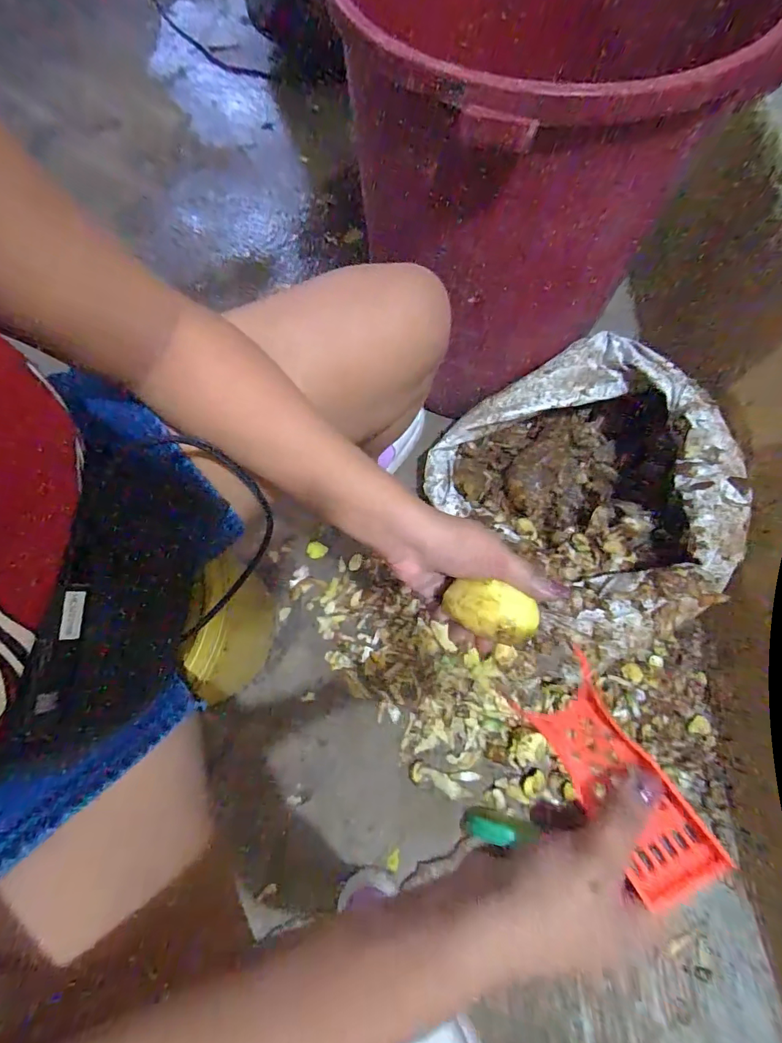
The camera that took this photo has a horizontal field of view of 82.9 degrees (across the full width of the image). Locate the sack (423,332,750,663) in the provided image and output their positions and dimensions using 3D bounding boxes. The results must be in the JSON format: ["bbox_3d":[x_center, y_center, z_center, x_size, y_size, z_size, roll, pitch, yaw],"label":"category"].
[{"bbox_3d":[0.296,-0.038,0.646,0.311,0.207,0.408,-26,74,-8],"label":"sack"}]

